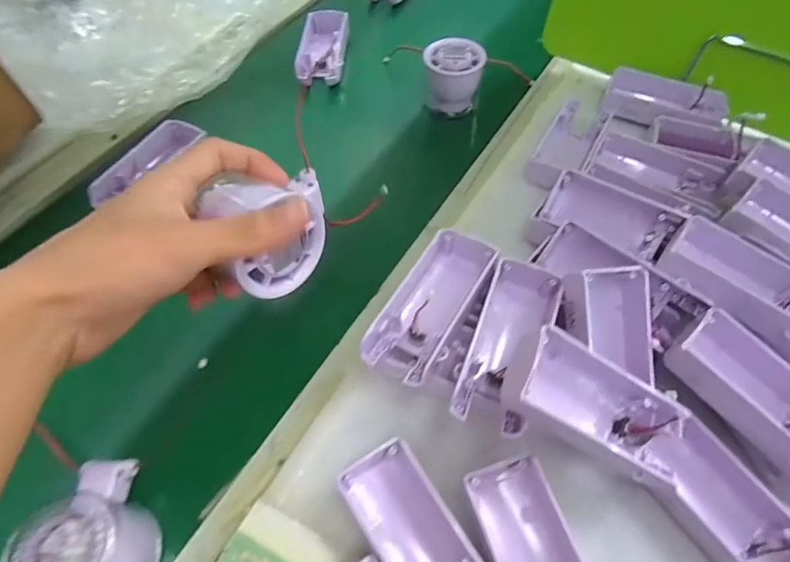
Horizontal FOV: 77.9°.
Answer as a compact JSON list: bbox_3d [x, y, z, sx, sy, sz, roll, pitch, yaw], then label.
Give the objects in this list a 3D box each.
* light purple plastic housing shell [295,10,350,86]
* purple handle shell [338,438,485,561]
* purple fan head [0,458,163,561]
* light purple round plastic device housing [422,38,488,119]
[{"bbox_3d":[-0.080,-0.267,0.552,0.052,0.023,0.113,2,57,2],"label":"light purple plastic housing shell"},{"bbox_3d":[0.014,0.143,0.264,0.044,0.030,0.107,-28,62,-18],"label":"purple handle shell"},{"bbox_3d":[-0.168,0.140,0.265,0.055,0.040,0.076,-14,59,-9],"label":"purple fan head"},{"bbox_3d":[0.058,-0.204,0.499,0.056,0.057,0.052,0,57,-1],"label":"light purple round plastic device housing"}]

